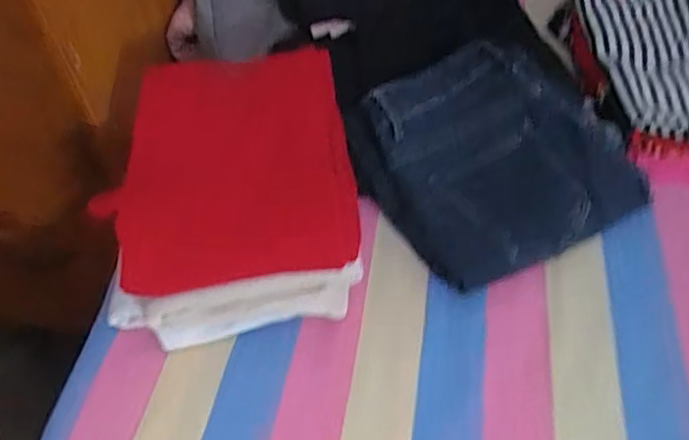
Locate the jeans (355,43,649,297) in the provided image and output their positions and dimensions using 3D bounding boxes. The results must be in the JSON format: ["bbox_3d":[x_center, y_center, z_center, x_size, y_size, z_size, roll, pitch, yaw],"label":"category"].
[{"bbox_3d":[0.154,-0.068,0.627,0.250,0.050,0.238,-25,71,-15],"label":"jeans"}]

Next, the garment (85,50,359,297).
[{"bbox_3d":[-0.108,-0.051,0.551,0.225,0.058,0.227,-10,76,-2],"label":"garment"}]

